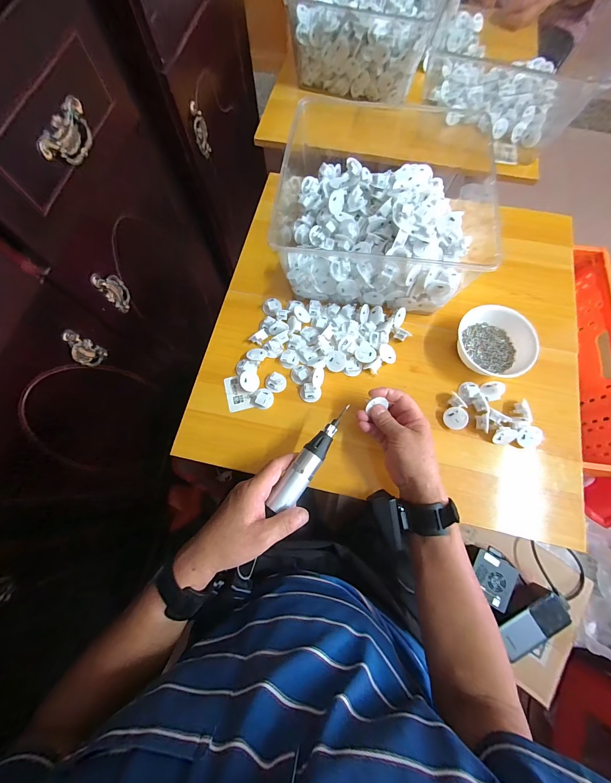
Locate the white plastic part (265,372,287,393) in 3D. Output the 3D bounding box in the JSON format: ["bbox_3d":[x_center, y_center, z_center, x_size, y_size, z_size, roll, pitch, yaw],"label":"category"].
[{"bbox_3d":[-0.048,-0.014,0.491,0.032,0.013,0.031,0,73,0],"label":"white plastic part"}]

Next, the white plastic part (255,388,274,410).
[{"bbox_3d":[-0.065,0.011,0.482,0.027,0.016,0.032,7,73,2],"label":"white plastic part"}]

